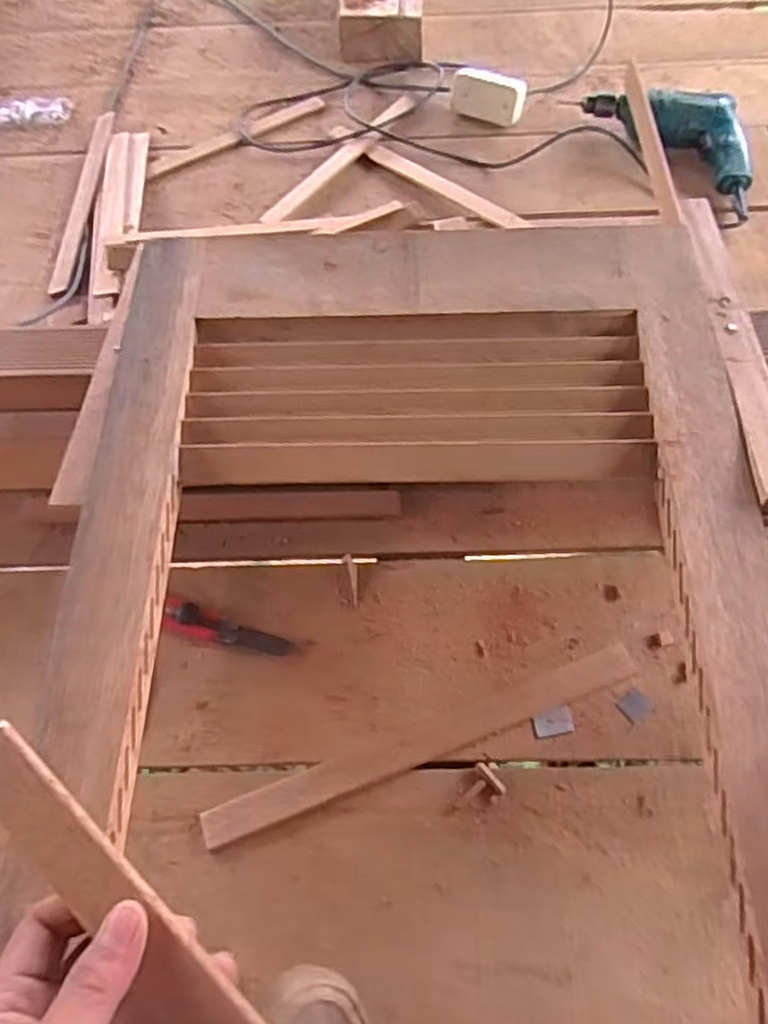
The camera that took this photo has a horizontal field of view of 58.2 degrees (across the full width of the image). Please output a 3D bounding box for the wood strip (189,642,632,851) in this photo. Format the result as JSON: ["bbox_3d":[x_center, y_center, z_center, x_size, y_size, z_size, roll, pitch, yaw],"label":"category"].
[{"bbox_3d":[0.038,0.196,0.594,0.388,0.007,0.037,-19,61,-9],"label":"wood strip"}]

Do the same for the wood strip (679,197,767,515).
[{"bbox_3d":[0.296,-0.152,0.583,0.035,0.014,0.346,1,59,3],"label":"wood strip"}]

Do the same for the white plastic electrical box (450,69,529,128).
[{"bbox_3d":[0.158,-0.631,1.051,0.114,0.058,0.049,22,63,14],"label":"white plastic electrical box"}]

